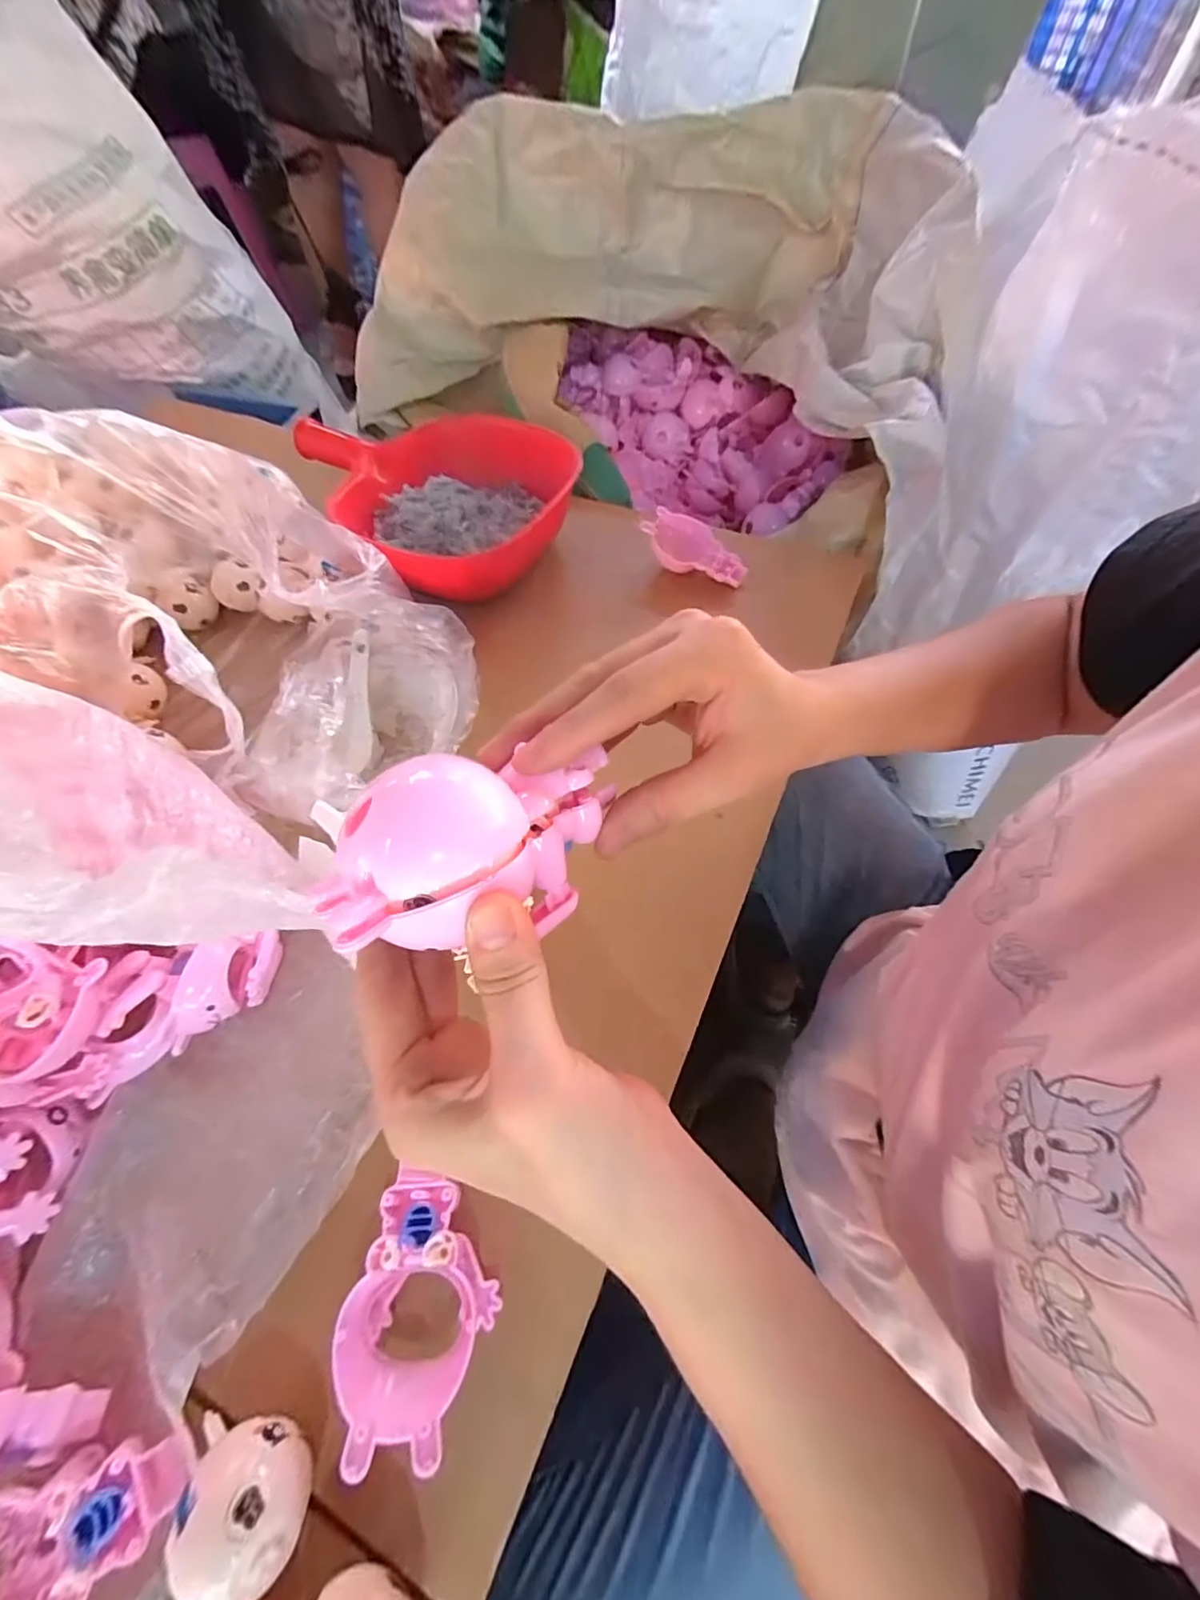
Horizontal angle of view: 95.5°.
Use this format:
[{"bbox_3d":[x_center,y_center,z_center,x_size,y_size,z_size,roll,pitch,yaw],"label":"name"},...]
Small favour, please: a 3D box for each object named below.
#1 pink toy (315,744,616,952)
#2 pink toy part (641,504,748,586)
[{"bbox_3d":[-0.035,0.017,0.173,0.082,0.047,0.055,-12,60,-4],"label":"pink toy"},{"bbox_3d":[0.089,-0.235,0.509,0.102,0.017,0.054,23,69,-2],"label":"pink toy part"}]

